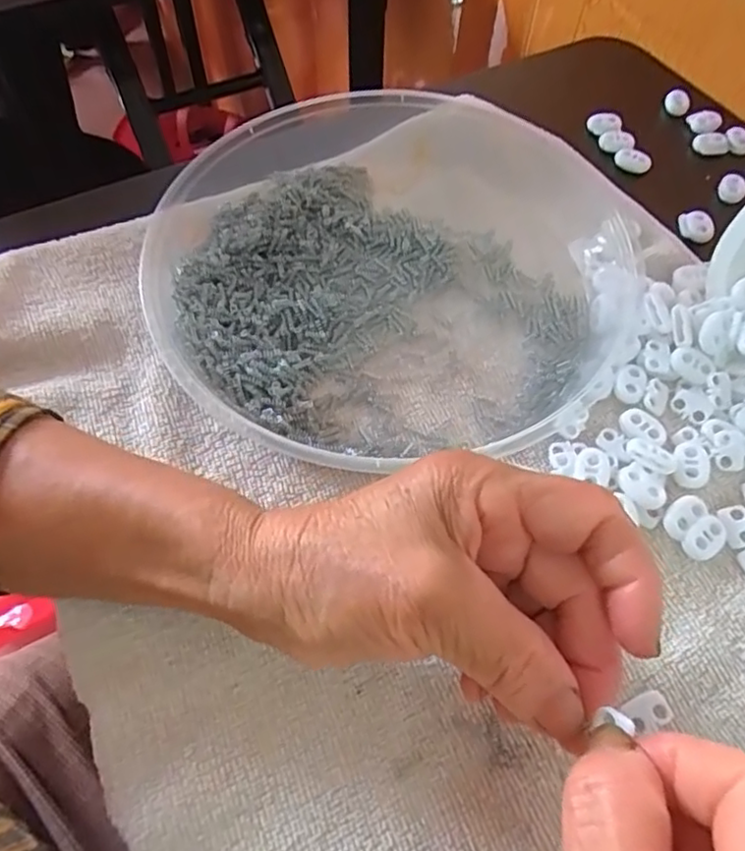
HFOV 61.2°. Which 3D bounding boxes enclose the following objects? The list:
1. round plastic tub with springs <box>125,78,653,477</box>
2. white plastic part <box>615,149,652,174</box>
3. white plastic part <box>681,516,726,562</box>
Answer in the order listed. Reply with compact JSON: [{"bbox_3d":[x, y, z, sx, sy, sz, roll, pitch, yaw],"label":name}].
[{"bbox_3d":[0.019,-0.090,0.326,0.255,0.037,0.224,-24,63,-13],"label":"round plastic tub with springs"},{"bbox_3d":[0.166,-0.169,0.402,0.022,0.008,0.012,21,62,12],"label":"white plastic part"},{"bbox_3d":[0.141,0.048,0.266,0.020,0.005,0.014,-37,67,-19],"label":"white plastic part"}]

